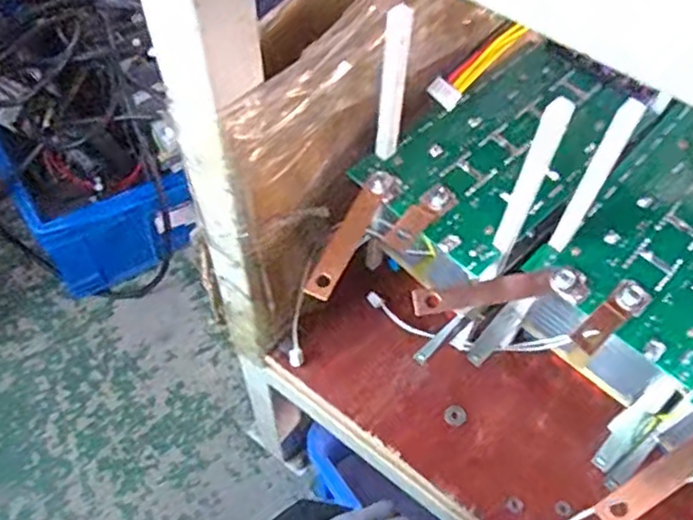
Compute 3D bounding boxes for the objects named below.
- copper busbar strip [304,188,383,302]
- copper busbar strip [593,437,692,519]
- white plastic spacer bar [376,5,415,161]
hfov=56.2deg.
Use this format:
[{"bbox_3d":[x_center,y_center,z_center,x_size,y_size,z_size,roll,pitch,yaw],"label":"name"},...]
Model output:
[{"bbox_3d":[-0.002,-0.012,0.457,0.020,0.007,0.091,22,69,18],"label":"copper busbar strip"},{"bbox_3d":[0.189,0.127,0.383,0.092,0.006,0.018,-33,66,-4],"label":"copper busbar strip"},{"bbox_3d":[0.031,-0.117,0.443,0.015,0.123,0.011,9,57,5],"label":"white plastic spacer bar"}]

